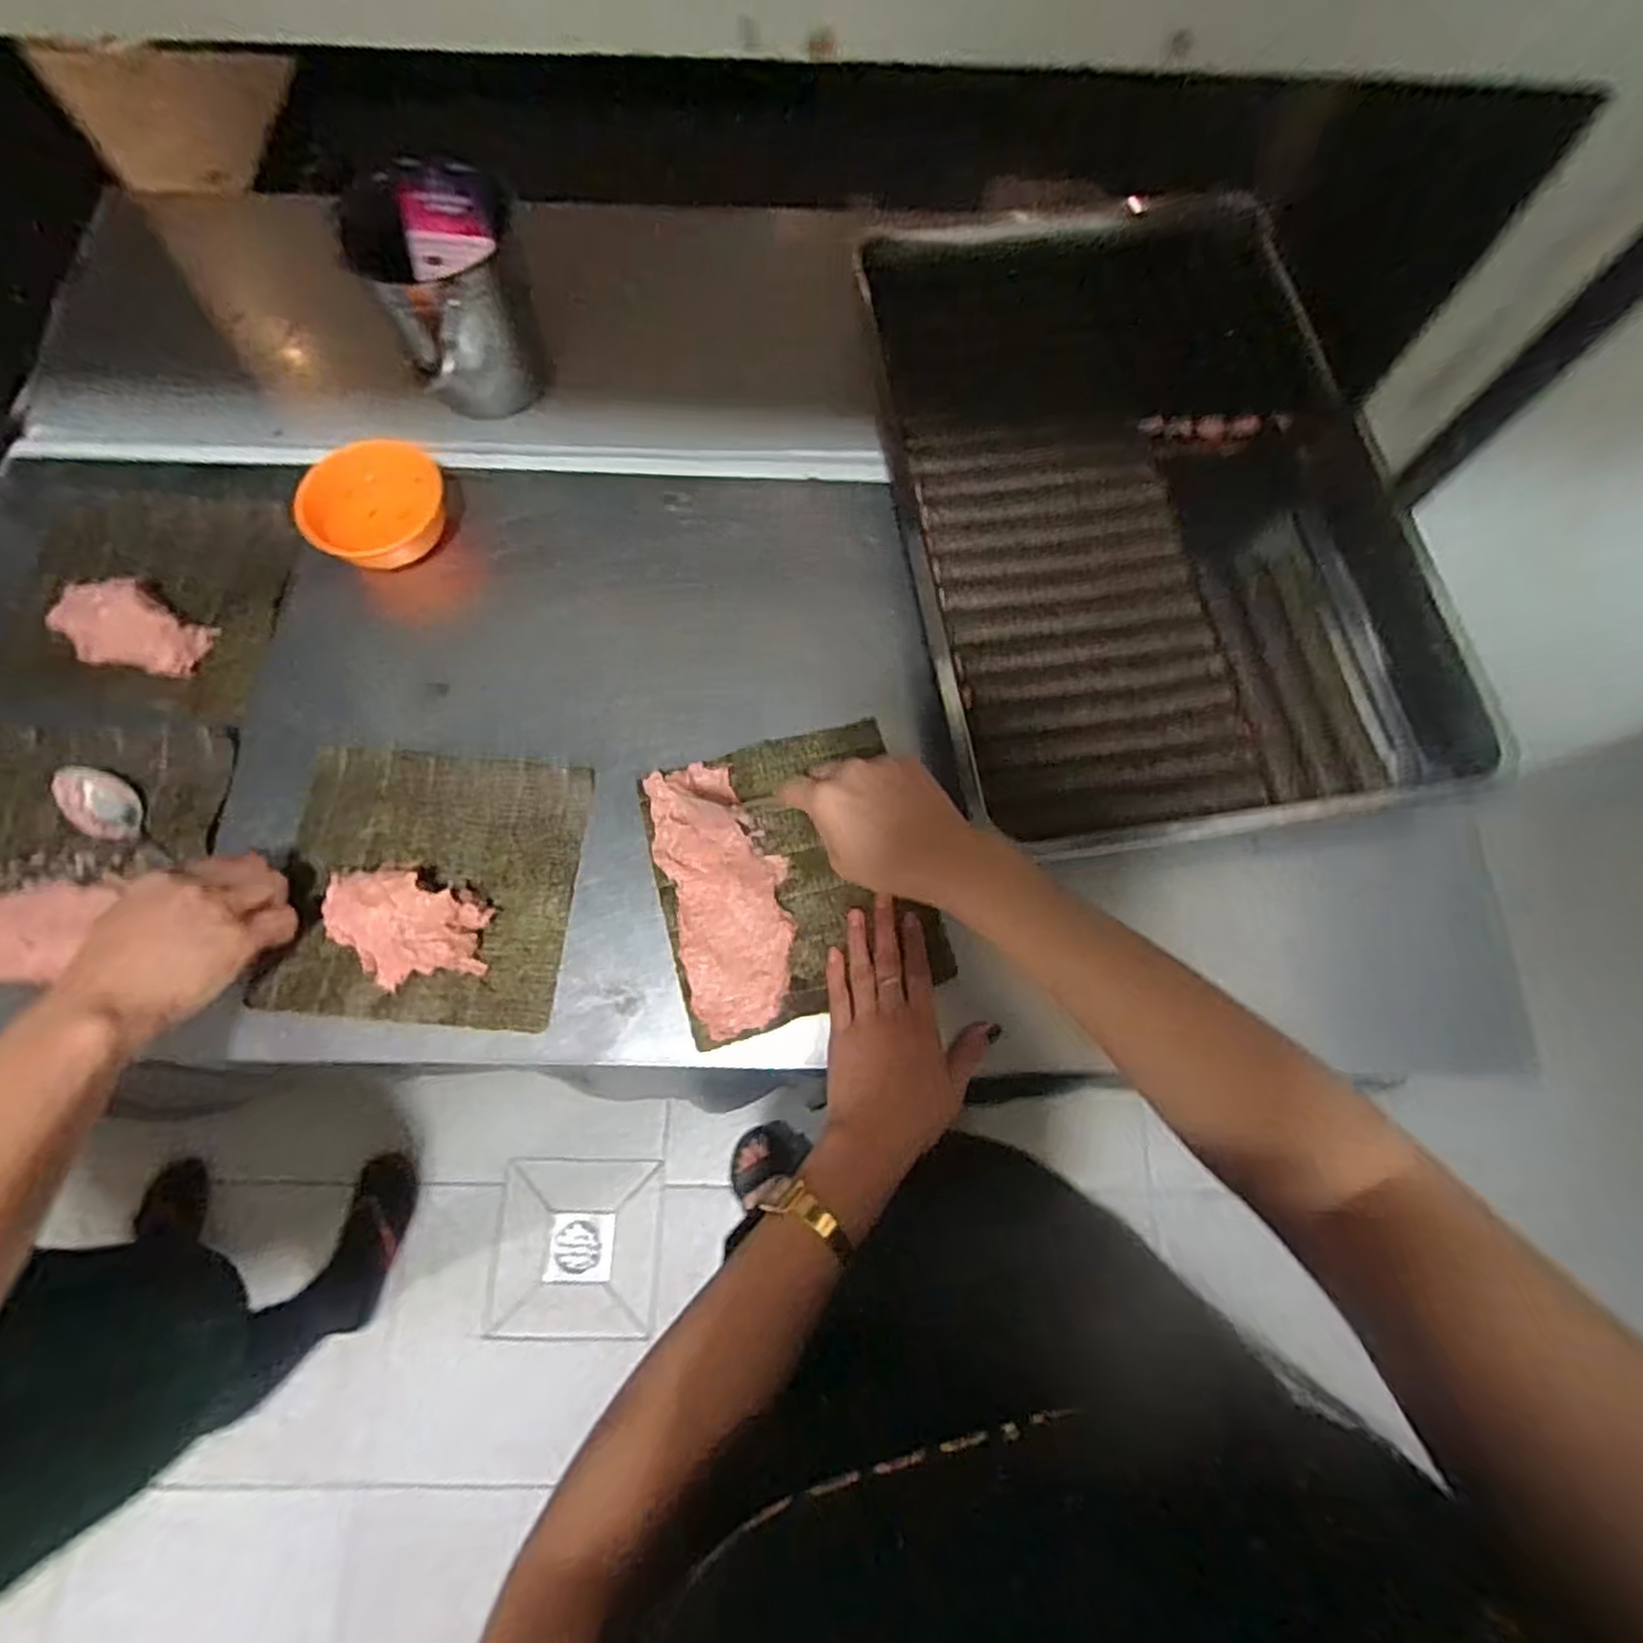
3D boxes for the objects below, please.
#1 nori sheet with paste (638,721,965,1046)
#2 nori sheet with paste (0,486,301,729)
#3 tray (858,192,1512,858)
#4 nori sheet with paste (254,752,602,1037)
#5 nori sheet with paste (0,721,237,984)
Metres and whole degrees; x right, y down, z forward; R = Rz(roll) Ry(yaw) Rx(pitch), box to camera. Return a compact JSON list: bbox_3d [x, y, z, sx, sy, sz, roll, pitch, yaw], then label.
[{"bbox_3d":[-0.023,0.036,0.529,0.180,0.014,0.197,-17,74,-5],"label":"nori sheet with paste"},{"bbox_3d":[-0.527,-0.178,0.583,0.202,0.022,0.199,6,73,2],"label":"nori sheet with paste"},{"bbox_3d":[0.256,-0.271,0.599,0.393,0.074,0.576,-6,73,-2],"label":"tray"},{"bbox_3d":[-0.274,0.039,0.513,0.198,0.040,0.185,5,73,1],"label":"nori sheet with paste"},{"bbox_3d":[-0.533,0.017,0.524,0.196,0.015,0.187,-1,73,0],"label":"nori sheet with paste"}]

